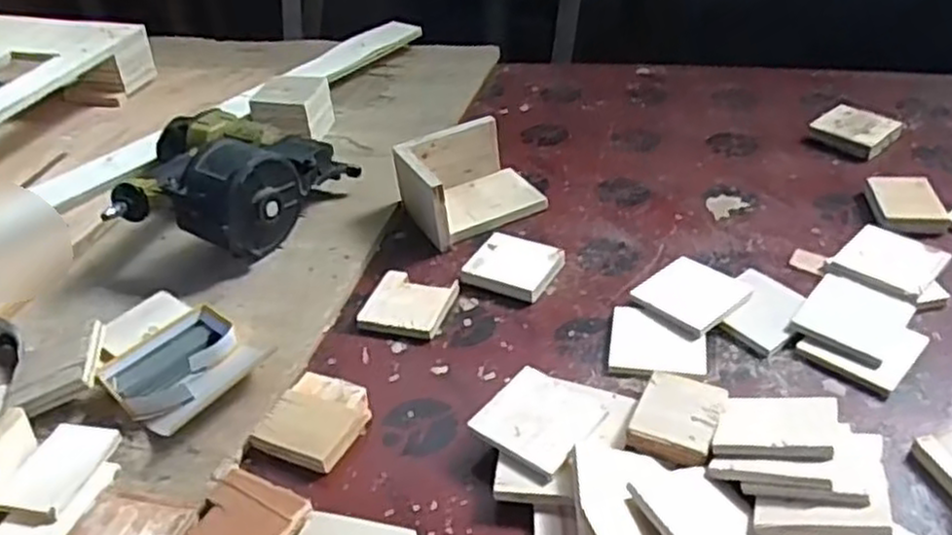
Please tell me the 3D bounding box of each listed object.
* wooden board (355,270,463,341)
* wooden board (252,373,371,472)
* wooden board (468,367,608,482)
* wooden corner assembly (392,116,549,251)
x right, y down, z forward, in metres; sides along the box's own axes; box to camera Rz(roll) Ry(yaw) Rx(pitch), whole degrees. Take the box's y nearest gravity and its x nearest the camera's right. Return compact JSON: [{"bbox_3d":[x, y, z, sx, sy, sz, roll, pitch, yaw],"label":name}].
[{"bbox_3d":[-0.073,0.037,0.835,0.091,0.015,0.088,8,41,16],"label":"wooden board"},{"bbox_3d":[-0.148,0.139,0.706,0.086,0.016,0.099,13,42,21],"label":"wooden board"},{"bbox_3d":[0.051,0.130,0.660,0.089,0.007,0.088,27,52,30],"label":"wooden board"},{"bbox_3d":[-0.006,-0.115,0.965,0.160,0.080,0.124,-22,41,-20],"label":"wooden corner assembly"}]

